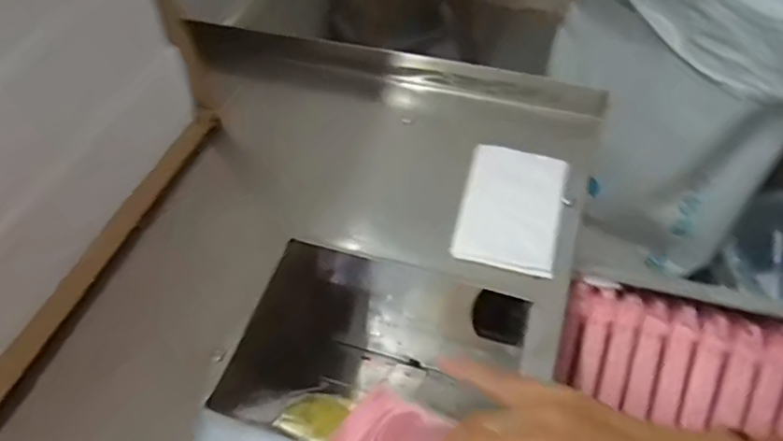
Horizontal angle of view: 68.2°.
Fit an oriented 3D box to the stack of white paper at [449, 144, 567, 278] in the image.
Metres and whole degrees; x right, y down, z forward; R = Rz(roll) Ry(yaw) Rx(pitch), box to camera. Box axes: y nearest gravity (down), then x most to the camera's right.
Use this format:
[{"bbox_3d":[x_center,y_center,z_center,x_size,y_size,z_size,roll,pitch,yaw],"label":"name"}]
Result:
[{"bbox_3d":[0.084,-0.010,0.408,0.068,0.011,0.097,10,56,12],"label":"stack of white paper"}]

